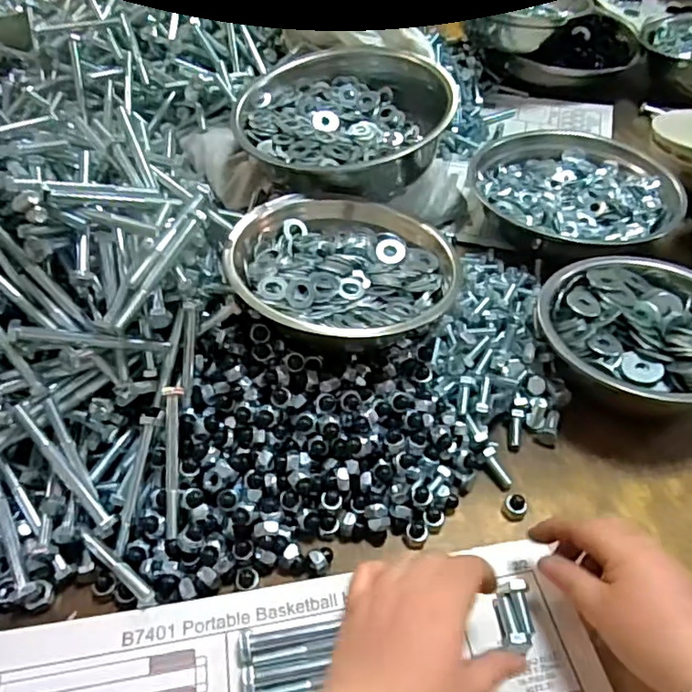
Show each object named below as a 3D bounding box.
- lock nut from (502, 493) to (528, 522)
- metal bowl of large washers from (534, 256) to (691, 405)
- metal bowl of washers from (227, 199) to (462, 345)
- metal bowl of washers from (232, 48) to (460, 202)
[{"bbox_3d":[0.125,0.119,0.431,0.017,0.016,0.014,34,55,26],"label":"lock nut"},{"bbox_3d":[0.252,-0.011,0.499,0.167,0.059,0.164,3,50,-3],"label":"metal bowl of large washers"},{"bbox_3d":[-0.003,-0.064,0.481,0.178,0.061,0.165,1,47,-1],"label":"metal bowl of washers"},{"bbox_3d":[-0.006,-0.242,0.605,0.210,0.081,0.191,1,47,-1],"label":"metal bowl of washers"}]

